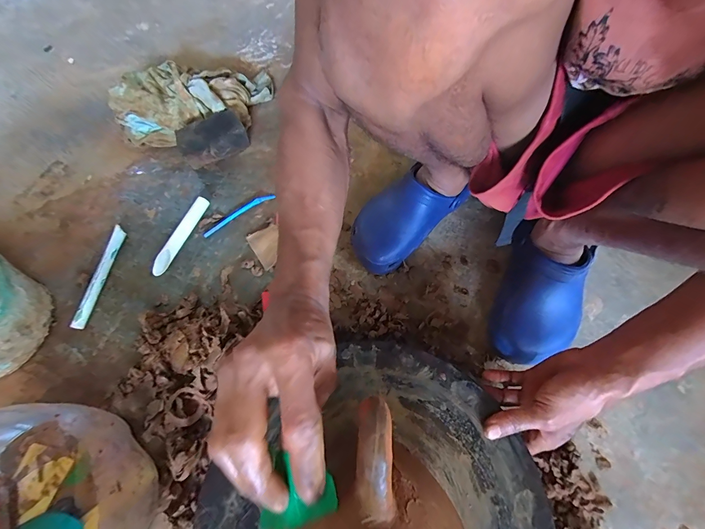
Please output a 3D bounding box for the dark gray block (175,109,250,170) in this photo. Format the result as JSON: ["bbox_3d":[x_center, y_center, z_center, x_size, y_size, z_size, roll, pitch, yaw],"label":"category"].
[{"bbox_3d":[-0.268,-0.240,0.622,0.119,0.057,0.065,-26,67,-12],"label":"dark gray block"}]

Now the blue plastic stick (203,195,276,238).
[{"bbox_3d":[-0.200,-0.091,0.569,0.137,0.007,0.018,-35,69,-15],"label":"blue plastic stick"}]

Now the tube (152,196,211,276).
[{"bbox_3d":[-0.295,-0.052,0.552,0.020,0.024,0.150,20,66,10],"label":"tube"}]

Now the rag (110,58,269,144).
[{"bbox_3d":[-0.323,-0.341,0.658,0.321,0.069,0.168,-19,66,-8],"label":"rag"}]

